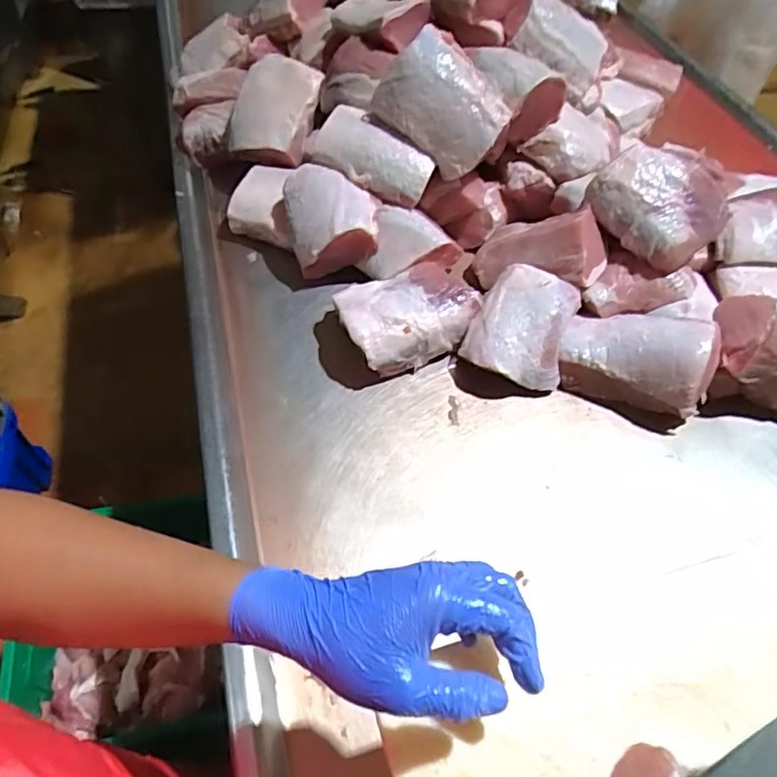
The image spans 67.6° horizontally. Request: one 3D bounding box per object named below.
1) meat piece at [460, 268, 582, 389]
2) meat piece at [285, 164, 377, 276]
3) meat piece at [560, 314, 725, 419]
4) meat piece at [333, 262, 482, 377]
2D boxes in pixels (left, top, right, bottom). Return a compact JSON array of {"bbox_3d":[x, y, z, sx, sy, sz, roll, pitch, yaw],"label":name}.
[{"bbox_3d":[0.167,-0.075,0.742,0.121,0.083,0.148,16,54,7],"label":"meat piece"},{"bbox_3d":[-0.080,-0.235,0.805,0.117,0.091,0.122,-6,54,-10],"label":"meat piece"},{"bbox_3d":[0.306,-0.040,0.720,0.179,0.098,0.107,20,54,10],"label":"meat piece"},{"bbox_3d":[0.024,-0.093,0.747,0.173,0.076,0.123,-22,58,-20],"label":"meat piece"}]

